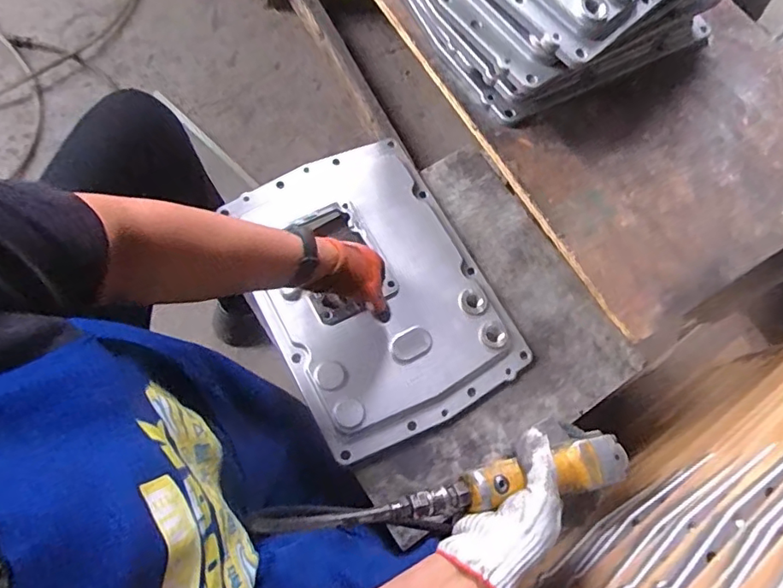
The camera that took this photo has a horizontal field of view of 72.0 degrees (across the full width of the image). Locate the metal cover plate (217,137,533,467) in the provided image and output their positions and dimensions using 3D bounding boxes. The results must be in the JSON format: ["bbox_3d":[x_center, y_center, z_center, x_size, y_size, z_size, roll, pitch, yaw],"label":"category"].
[{"bbox_3d":[-0.027,-0.012,0.714,0.284,0.025,0.394,-27,75,-12],"label":"metal cover plate"}]

